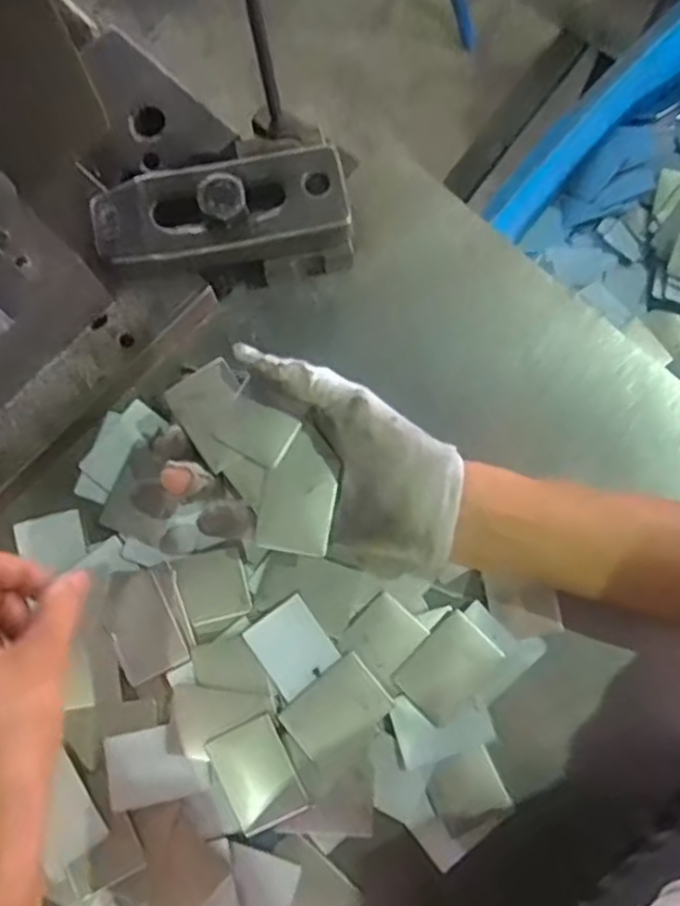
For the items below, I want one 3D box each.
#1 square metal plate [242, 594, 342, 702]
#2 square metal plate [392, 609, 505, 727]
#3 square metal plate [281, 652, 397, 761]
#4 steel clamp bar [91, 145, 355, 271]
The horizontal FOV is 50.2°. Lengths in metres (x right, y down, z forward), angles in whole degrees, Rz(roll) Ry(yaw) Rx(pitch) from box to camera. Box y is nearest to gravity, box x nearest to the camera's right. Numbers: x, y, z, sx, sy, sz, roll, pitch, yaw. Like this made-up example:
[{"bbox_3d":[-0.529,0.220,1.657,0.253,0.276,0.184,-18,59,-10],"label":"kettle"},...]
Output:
[{"bbox_3d":[-0.024,0.096,0.360,0.034,0.004,0.039,-36,81,-5],"label":"square metal plate"},{"bbox_3d":[0.055,0.108,0.362,0.037,0.004,0.048,44,83,8],"label":"square metal plate"},{"bbox_3d":[-0.002,0.125,0.356,0.048,0.004,0.033,-37,81,-6],"label":"square metal plate"},{"bbox_3d":[-0.061,-0.125,0.380,0.129,0.026,0.051,-12,80,-2],"label":"steel clamp bar"}]

